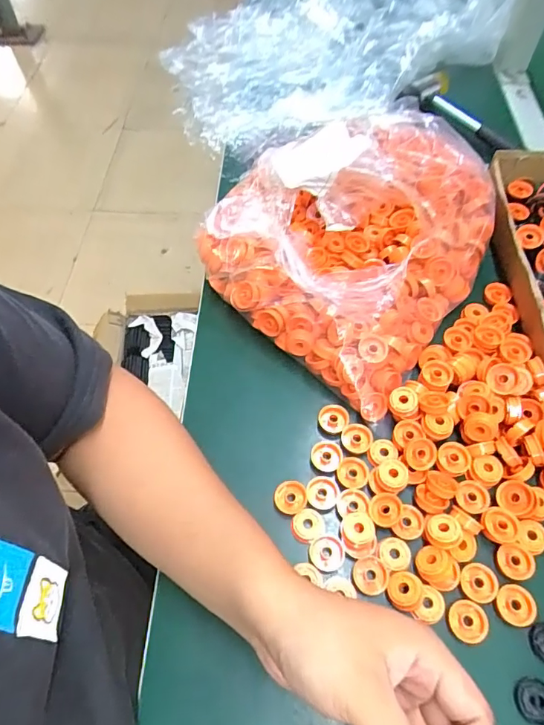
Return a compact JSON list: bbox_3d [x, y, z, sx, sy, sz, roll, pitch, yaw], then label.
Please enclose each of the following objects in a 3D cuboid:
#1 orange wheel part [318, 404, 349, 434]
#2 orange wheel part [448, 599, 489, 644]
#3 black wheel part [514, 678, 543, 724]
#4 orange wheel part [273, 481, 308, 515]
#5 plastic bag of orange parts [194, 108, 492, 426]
[{"bbox_3d":[0.054,0.049,0.410,0.026,0.006,0.024,0,58,0],"label":"orange wheel part"},{"bbox_3d":[0.137,0.181,0.327,0.024,0.009,0.026,0,58,0],"label":"orange wheel part"},{"bbox_3d":[0.172,0.220,0.303,0.024,0.007,0.024,34,64,19],"label":"black wheel part"},{"bbox_3d":[0.015,0.107,0.372,0.026,0.004,0.025,1,58,0],"label":"orange wheel part"},{"bbox_3d":[0.065,-0.131,0.444,0.252,0.104,0.244,34,65,19],"label":"plastic bag of orange parts"}]

